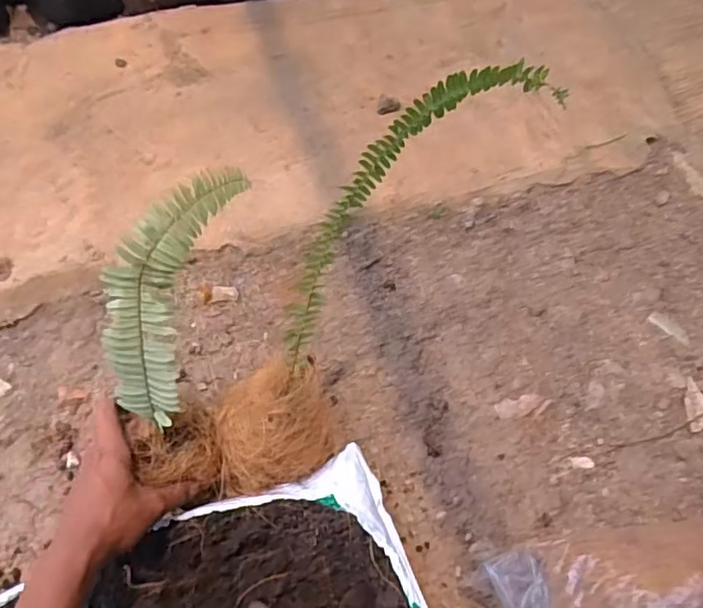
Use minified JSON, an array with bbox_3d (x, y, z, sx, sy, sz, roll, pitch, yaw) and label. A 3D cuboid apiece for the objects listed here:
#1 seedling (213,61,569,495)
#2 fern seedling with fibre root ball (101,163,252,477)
[{"bbox_3d":[0.002,-0.014,0.498,0.096,0.419,0.076,34,20,19],"label":"seedling"},{"bbox_3d":[-0.143,0.036,0.486,0.071,0.284,0.091,11,26,7],"label":"fern seedling with fibre root ball"}]

